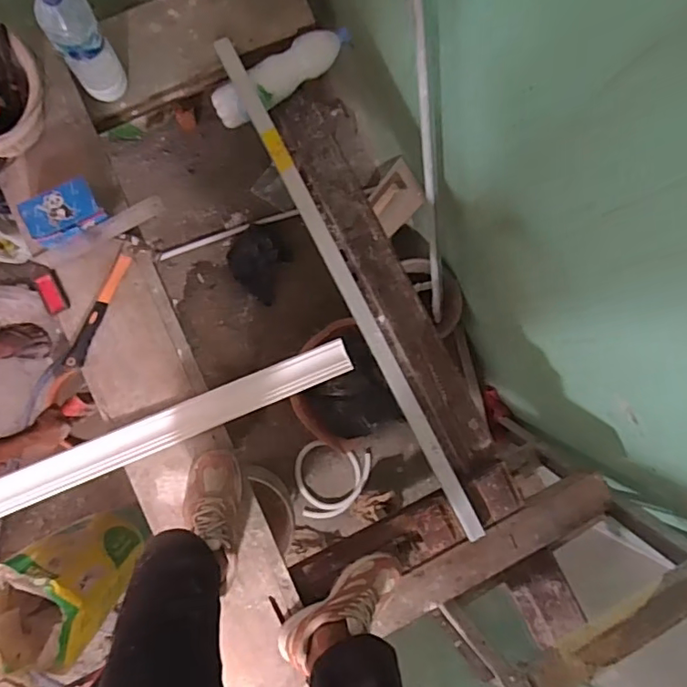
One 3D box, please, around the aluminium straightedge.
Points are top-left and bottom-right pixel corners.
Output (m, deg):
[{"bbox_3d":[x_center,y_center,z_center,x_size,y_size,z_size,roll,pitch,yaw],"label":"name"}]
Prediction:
[{"bbox_3d":[0.018,-0.111,1.185,0.040,0.032,1.190,-28,91,-6],"label":"aluminium straightedge"}]

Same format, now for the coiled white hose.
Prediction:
[{"bbox_3d":[-0.053,0.492,1.920,0.252,0.036,0.267,17,92,0],"label":"coiled white hose"}]

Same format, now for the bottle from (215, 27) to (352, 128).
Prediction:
[{"bbox_3d":[-0.135,-0.596,1.204,0.330,0.074,0.091,-33,92,-6],"label":"bottle"}]

